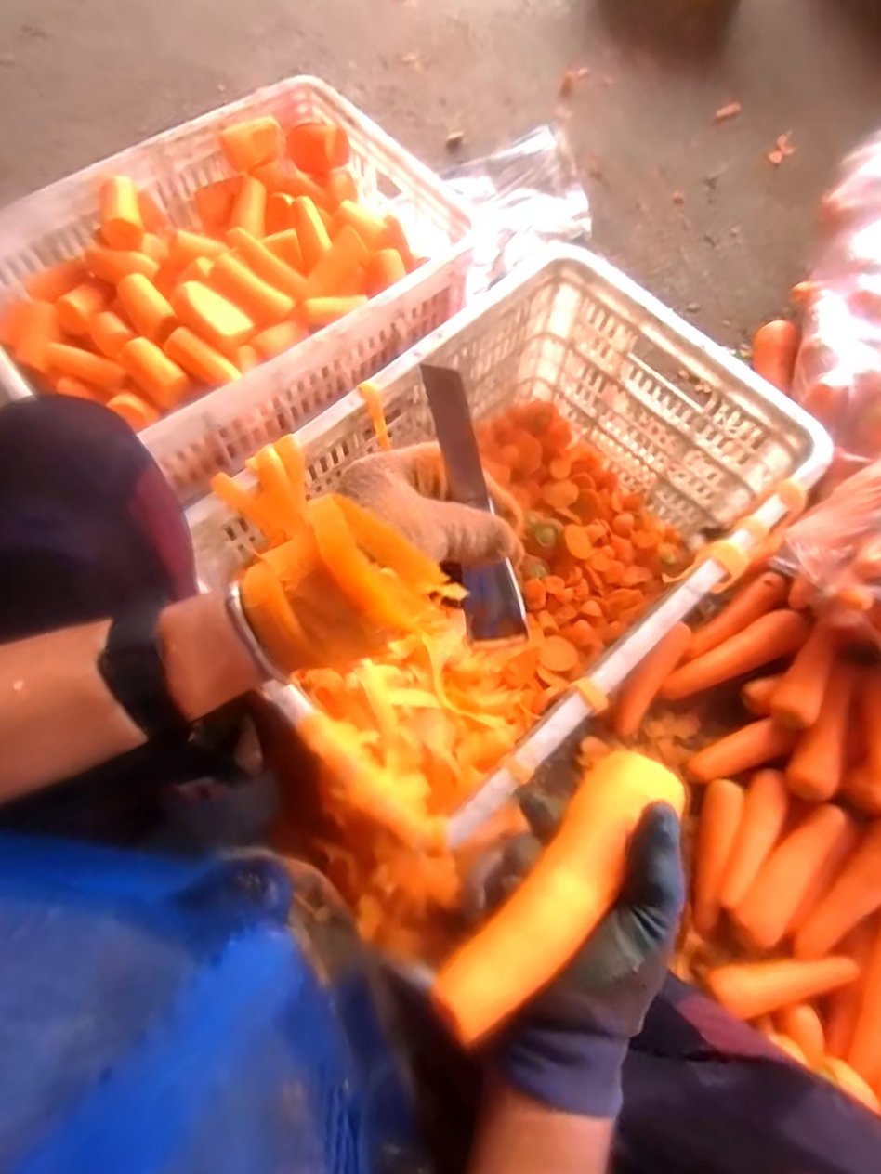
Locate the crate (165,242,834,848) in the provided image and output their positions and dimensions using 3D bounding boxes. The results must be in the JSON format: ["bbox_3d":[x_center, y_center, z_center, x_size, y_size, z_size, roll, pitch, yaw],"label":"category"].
[{"bbox_3d":[0.062,-0.044,0.665,0.521,0.251,0.359,-40,76,-14],"label":"crate"}]

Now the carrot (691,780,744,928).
[{"bbox_3d":[0.311,0.302,0.701,0.034,0.036,0.160,17,71,5],"label":"carrot"}]

